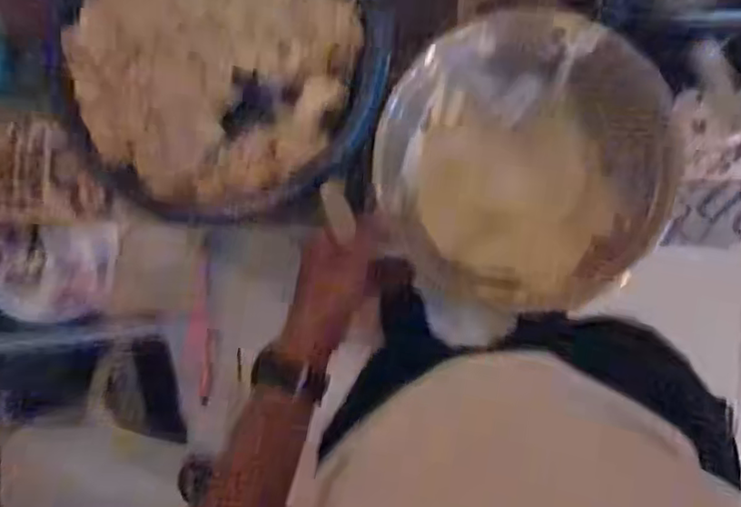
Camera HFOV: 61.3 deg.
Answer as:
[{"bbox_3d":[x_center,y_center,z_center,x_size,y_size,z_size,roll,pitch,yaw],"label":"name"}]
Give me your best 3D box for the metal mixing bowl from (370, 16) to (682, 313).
[{"bbox_3d":[0.141,-0.078,0.587,0.259,0.091,0.257,0,92,7],"label":"metal mixing bowl"}]

